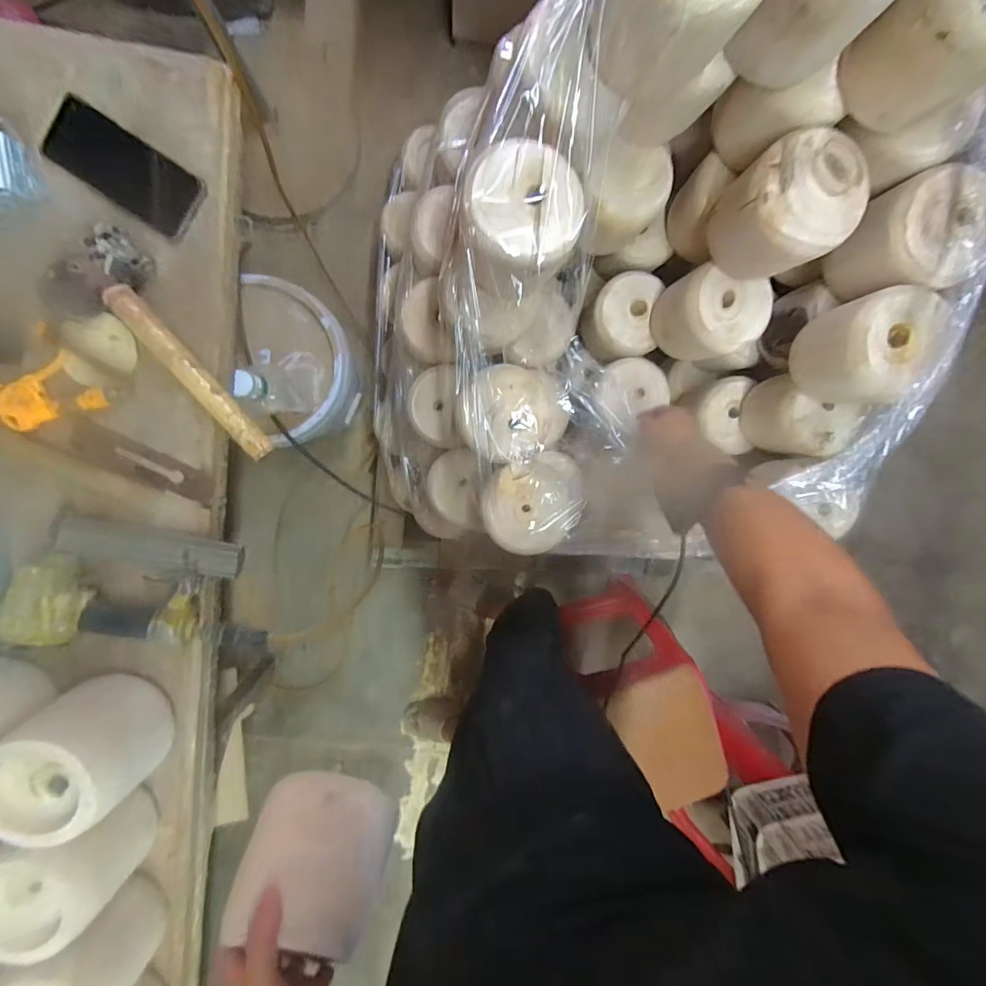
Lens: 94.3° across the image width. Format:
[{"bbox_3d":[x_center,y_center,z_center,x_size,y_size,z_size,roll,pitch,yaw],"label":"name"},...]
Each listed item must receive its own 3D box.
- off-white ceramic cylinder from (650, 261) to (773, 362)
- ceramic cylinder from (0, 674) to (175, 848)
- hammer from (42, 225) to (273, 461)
[{"bbox_3d":[0.336,-0.280,0.715,0.115,0.130,0.126,-24,98,-2],"label":"off-white ceramic cylinder"},{"bbox_3d":[-0.468,0.301,0.530,0.147,0.115,0.135,-38,99,0],"label":"ceramic cylinder"},{"bbox_3d":[-0.355,-0.161,0.525,0.105,0.063,0.273,-45,98,1],"label":"hammer"}]

